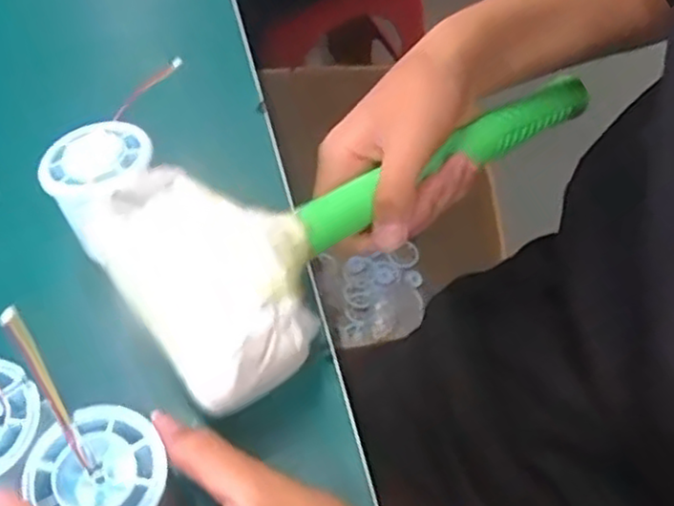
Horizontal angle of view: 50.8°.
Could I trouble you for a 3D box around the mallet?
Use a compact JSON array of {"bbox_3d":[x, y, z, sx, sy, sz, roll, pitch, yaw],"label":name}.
[{"bbox_3d":[0.041,-0.036,0.387,0.320,0.055,0.098,-27,54,-33],"label":"mallet"}]

